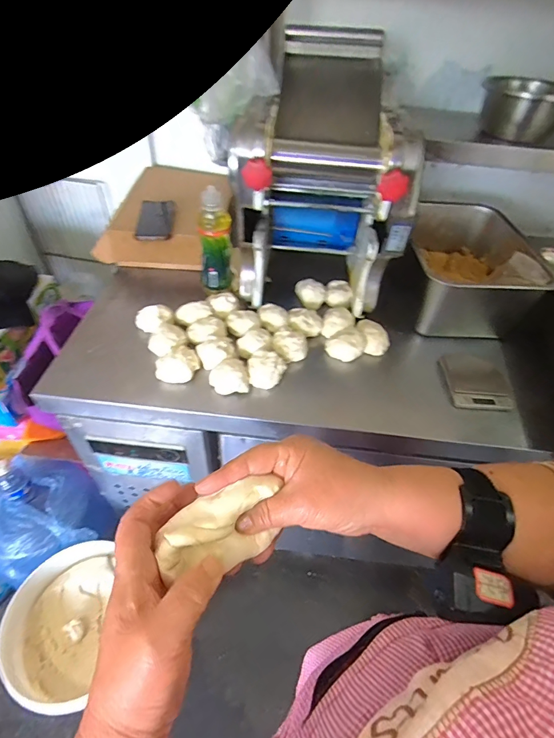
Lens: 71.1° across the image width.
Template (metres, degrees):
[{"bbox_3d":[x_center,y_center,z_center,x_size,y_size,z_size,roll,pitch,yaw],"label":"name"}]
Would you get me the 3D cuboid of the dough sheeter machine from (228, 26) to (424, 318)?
[{"bbox_3d":[0.095,-0.350,0.753,0.295,0.370,0.319,8,46,3],"label":"dough sheeter machine"}]

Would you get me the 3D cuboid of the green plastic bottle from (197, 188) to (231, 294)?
[{"bbox_3d":[-0.129,-0.264,0.814,0.063,0.201,0.052,5,46,0],"label":"green plastic bottle"}]

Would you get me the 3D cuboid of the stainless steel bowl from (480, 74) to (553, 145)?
[{"bbox_3d":[0.509,-0.541,0.801,0.175,0.105,0.149,32,51,23],"label":"stainless steel bowl"}]

